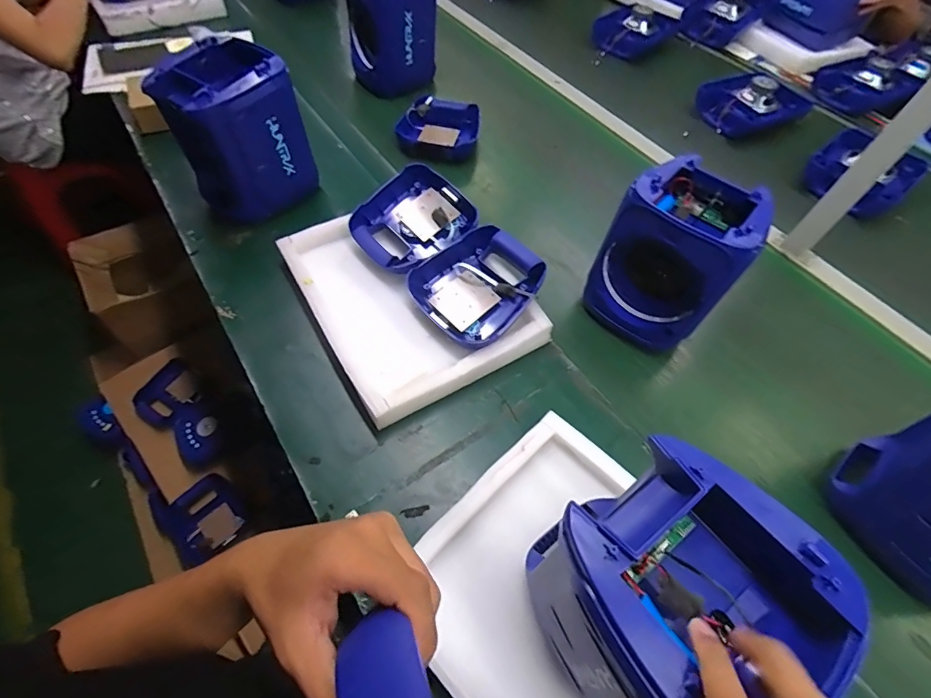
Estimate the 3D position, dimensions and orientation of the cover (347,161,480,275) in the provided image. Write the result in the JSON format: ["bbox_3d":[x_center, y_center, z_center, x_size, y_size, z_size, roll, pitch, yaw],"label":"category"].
[{"bbox_3d":[-0.085,-0.203,0.723,0.183,0.059,0.166,-42,72,-16],"label":"cover"}]

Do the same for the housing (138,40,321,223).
[{"bbox_3d":[-0.367,-0.343,0.729,0.171,0.215,0.156,-37,66,-25],"label":"housing"}]

